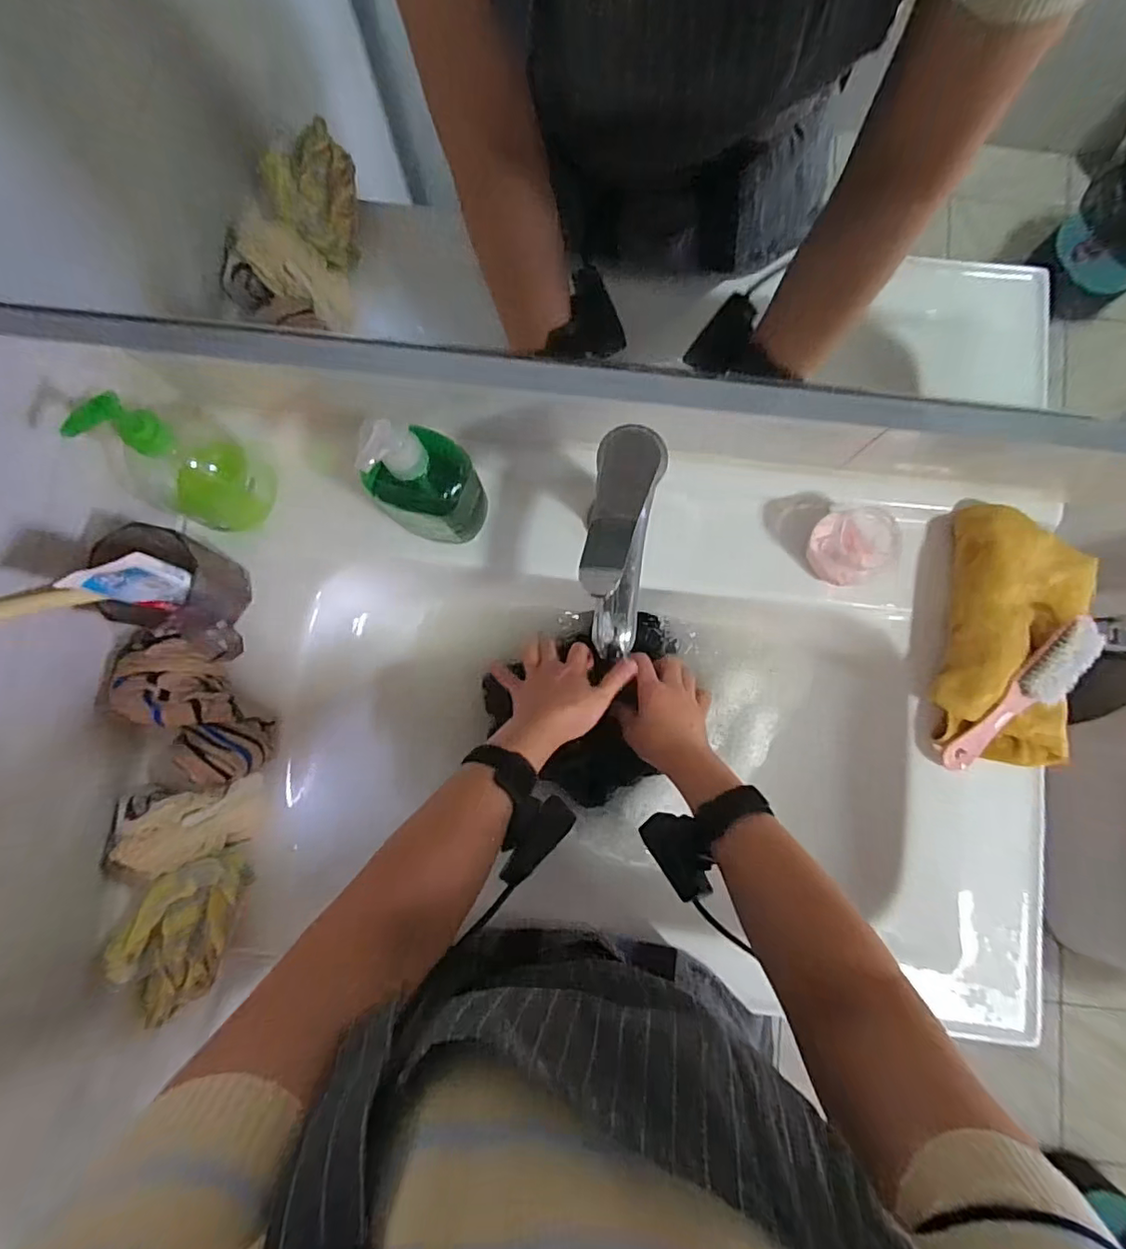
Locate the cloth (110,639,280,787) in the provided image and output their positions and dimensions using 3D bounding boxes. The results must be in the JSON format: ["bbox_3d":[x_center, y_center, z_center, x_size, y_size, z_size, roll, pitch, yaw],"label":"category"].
[{"bbox_3d":[-0.313,0.071,0.474,0.081,0.060,0.139,-27,84,-3],"label":"cloth"}]

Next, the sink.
[{"bbox_3d":[0.076,0.074,0.542,0.674,0.149,0.447,6,84,1],"label":"sink"}]

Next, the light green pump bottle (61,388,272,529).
[{"bbox_3d":[-0.306,-0.129,0.442,0.072,0.151,0.086,43,86,4],"label":"light green pump bottle"}]

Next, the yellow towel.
[{"bbox_3d":[0.393,0.012,0.490,0.116,0.048,0.212,10,84,1],"label":"yellow towel"}]

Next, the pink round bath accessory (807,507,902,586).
[{"bbox_3d":[0.250,-0.069,0.494,0.067,0.056,0.059,-27,84,-3],"label":"pink round bath accessory"}]

